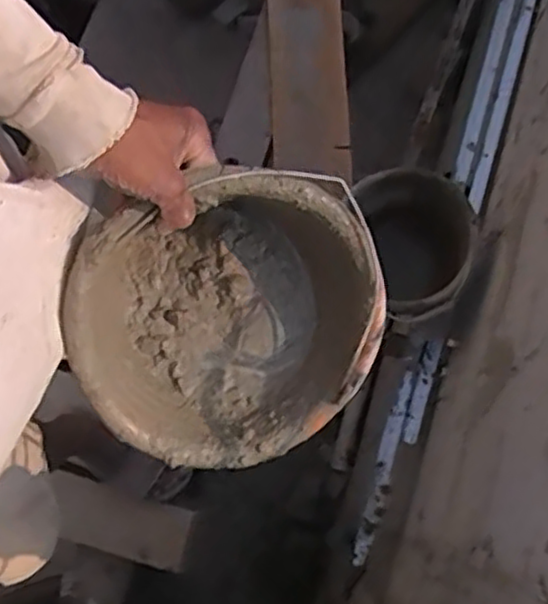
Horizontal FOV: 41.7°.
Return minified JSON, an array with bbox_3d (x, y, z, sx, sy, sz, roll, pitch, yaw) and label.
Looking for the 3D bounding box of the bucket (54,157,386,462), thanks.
[{"bbox_3d":[-0.053,-0.008,0.666,0.262,0.190,0.249,-23,114,-6],"label":"bucket"}]

